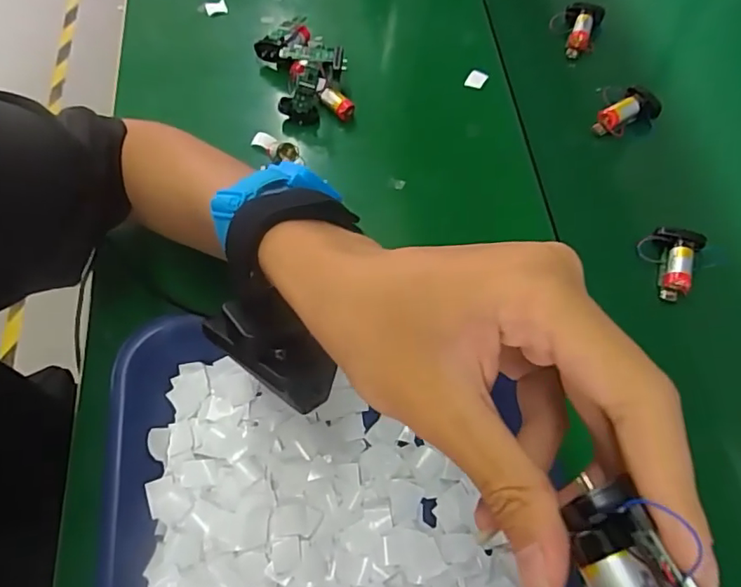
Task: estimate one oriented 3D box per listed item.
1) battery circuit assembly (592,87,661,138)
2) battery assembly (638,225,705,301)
[{"bbox_3d":[0.208,-0.142,0.440,0.046,0.028,0.033,-35,68,-12],"label":"battery circuit assembly"},{"bbox_3d":[0.209,-0.024,0.379,0.038,0.021,0.051,24,69,14],"label":"battery assembly"}]

